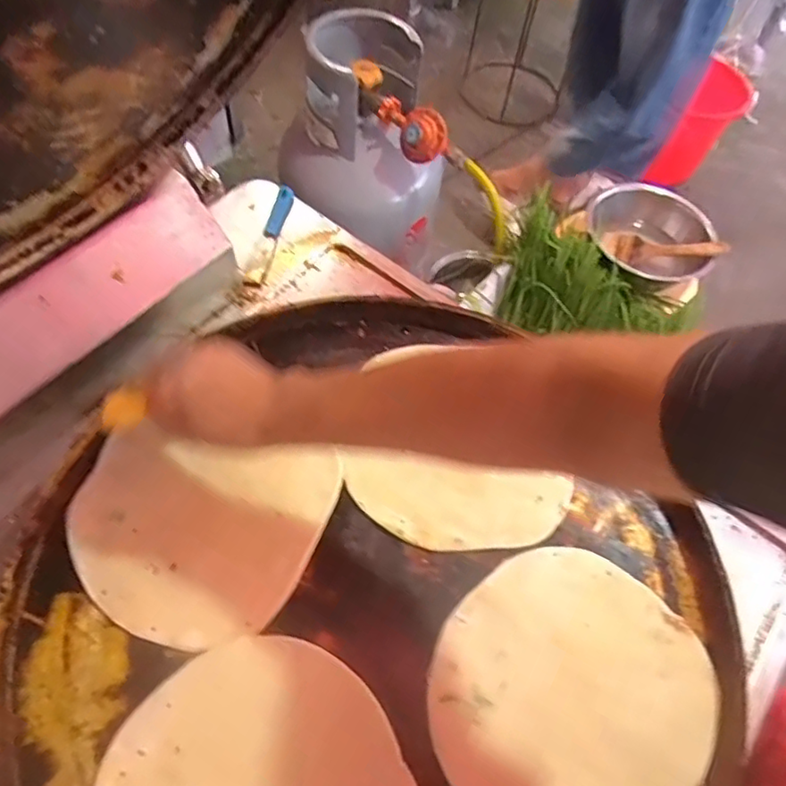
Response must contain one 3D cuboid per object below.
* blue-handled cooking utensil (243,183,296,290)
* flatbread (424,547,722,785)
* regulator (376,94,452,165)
[{"bbox_3d":[-0.148,-0.190,0.718,0.024,0.017,0.153,11,61,3],"label":"blue-handled cooking utensil"},{"bbox_3d":[0.139,0.235,0.467,0.218,0.011,0.199,2,61,-3],"label":"flatbread"},{"bbox_3d":[0.035,-0.442,0.981,0.065,0.067,0.141,-25,65,-16],"label":"regulator"}]

